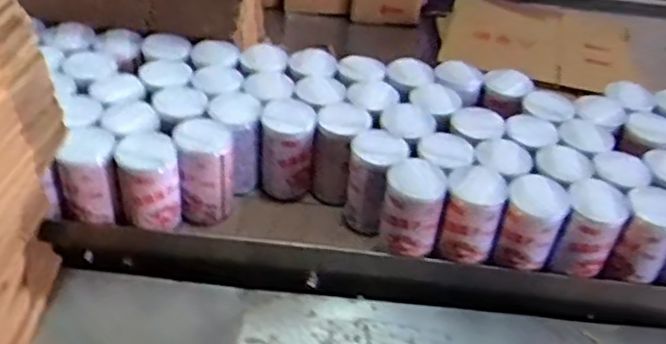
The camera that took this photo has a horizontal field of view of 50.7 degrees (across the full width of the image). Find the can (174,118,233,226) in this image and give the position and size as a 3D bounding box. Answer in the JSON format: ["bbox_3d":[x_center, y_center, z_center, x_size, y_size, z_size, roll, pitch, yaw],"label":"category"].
[{"bbox_3d":[-0.152,0.000,0.836,0.061,0.111,0.064,4,40,-4],"label":"can"}]

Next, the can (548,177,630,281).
[{"bbox_3d":[0.281,0.064,0.775,0.060,0.099,0.060,4,40,-4],"label":"can"}]

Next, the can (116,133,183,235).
[{"bbox_3d":[-0.209,0.010,0.805,0.065,0.090,0.073,-7,42,-16],"label":"can"}]

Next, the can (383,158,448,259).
[{"bbox_3d":[0.087,0.040,0.765,0.063,0.091,0.064,4,40,-4],"label":"can"}]

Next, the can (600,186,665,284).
[{"bbox_3d":[0.339,0.072,0.769,0.067,0.100,0.056,20,41,15],"label":"can"}]

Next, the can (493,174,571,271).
[{"bbox_3d":[0.220,0.060,0.782,0.069,0.097,0.055,25,43,20],"label":"can"}]

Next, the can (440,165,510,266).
[{"bbox_3d":[0.156,0.049,0.790,0.067,0.092,0.062,13,40,7],"label":"can"}]

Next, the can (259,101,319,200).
[{"bbox_3d":[-0.058,-0.025,0.885,0.066,0.110,0.073,3,40,-4],"label":"can"}]

